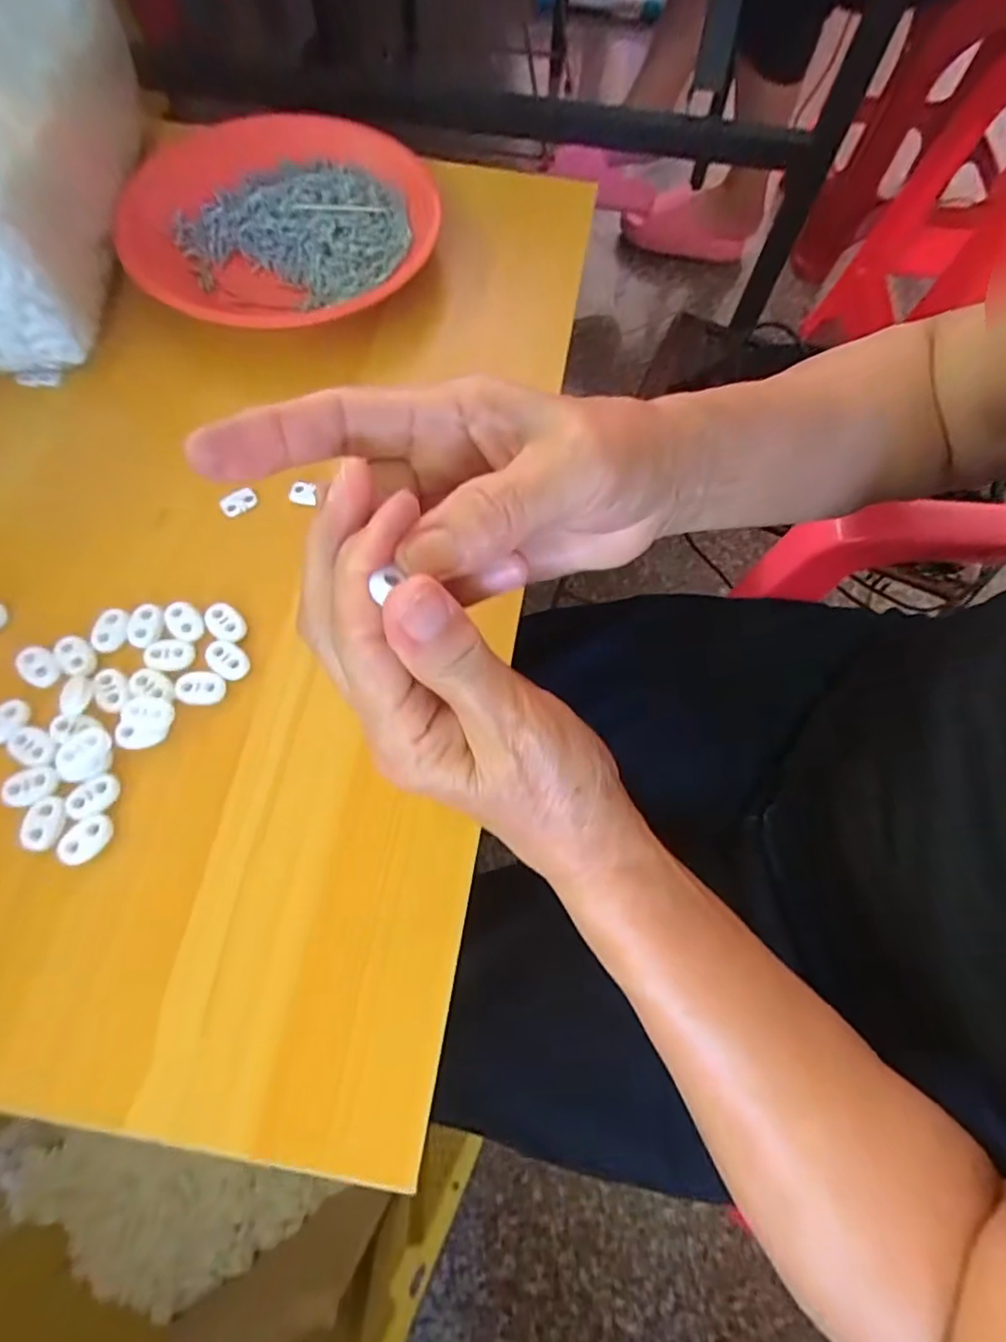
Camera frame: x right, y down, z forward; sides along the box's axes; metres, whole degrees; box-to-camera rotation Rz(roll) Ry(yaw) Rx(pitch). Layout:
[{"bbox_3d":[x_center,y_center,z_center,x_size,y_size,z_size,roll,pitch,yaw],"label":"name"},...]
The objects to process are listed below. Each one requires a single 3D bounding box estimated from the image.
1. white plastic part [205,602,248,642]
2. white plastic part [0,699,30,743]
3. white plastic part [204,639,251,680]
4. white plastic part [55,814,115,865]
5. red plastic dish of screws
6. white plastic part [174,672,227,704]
[{"bbox_3d":[-0.136,-0.024,0.298,0.021,0.005,0.015,37,71,12],"label":"white plastic part"},{"bbox_3d":[-0.226,0.023,0.273,0.022,0.004,0.016,-41,75,-17],"label":"white plastic part"},{"bbox_3d":[-0.133,-0.006,0.291,0.022,0.004,0.016,37,71,12],"label":"white plastic part"},{"bbox_3d":[-0.178,0.072,0.258,0.023,0.004,0.016,-40,75,-17],"label":"white plastic part"},{"bbox_3d":[-0.137,-0.282,0.388,0.188,0.029,0.190,-1,68,-3],"label":"red plastic dish of screws"},{"bbox_3d":[-0.143,0.008,0.284,0.023,0.004,0.015,3,68,-1],"label":"white plastic part"}]

